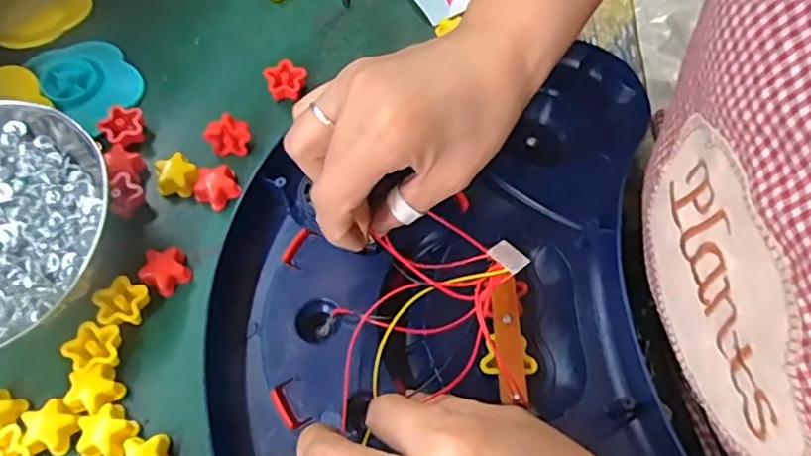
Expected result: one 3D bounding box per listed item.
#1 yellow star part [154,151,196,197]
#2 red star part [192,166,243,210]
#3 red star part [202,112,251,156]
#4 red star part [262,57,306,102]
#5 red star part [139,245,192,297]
[{"bbox_3d":[-0.136,-0.032,0.361,0.021,0.012,0.022,-1,61,-2],"label":"yellow star part"},{"bbox_3d":[-0.112,-0.026,0.360,0.025,0.013,0.024,41,67,19],"label":"red star part"},{"bbox_3d":[-0.107,-0.056,0.369,0.026,0.026,0.011,-4,61,-5],"label":"red star part"},{"bbox_3d":[-0.077,-0.094,0.398,0.025,0.017,0.025,-17,63,-11],"label":"red star part"},{"bbox_3d":[-0.130,0.023,0.333,0.021,0.016,0.025,40,67,19],"label":"red star part"}]

